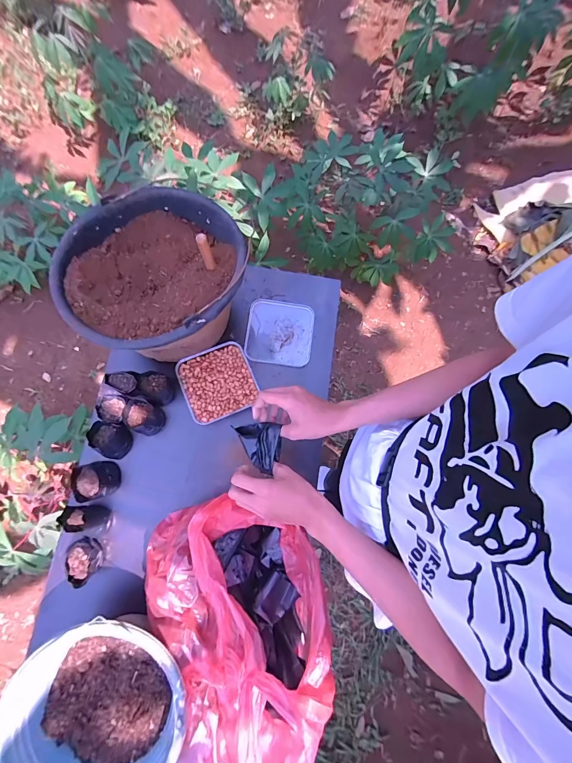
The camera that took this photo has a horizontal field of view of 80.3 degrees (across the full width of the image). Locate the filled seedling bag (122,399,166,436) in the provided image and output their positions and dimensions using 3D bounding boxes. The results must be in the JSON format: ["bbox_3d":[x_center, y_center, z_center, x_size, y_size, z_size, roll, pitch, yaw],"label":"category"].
[{"bbox_3d":[-0.295,0.075,0.709,0.071,0.053,0.062,20,73,4],"label":"filled seedling bag"}]

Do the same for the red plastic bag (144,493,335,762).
[{"bbox_3d":[-0.075,0.384,0.556,0.278,0.193,0.365,-20,74,-8],"label":"red plastic bag"}]

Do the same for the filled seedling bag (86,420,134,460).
[{"bbox_3d":[-0.358,0.120,0.691,0.066,0.055,0.068,14,73,3],"label":"filled seedling bag"}]

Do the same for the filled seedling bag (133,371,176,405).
[{"bbox_3d":[-0.275,0.014,0.724,0.073,0.069,0.060,22,73,5],"label":"filled seedling bag"}]

